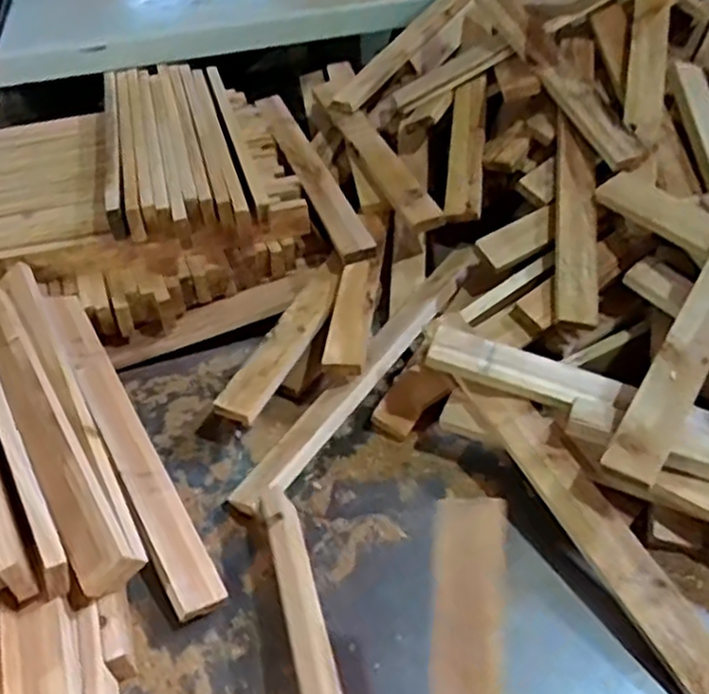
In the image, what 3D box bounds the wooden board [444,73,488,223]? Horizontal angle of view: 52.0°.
[{"bbox_3d":[0.170,-0.301,1.098,0.051,0.034,0.308,4,57,9],"label":"wooden board"}]

